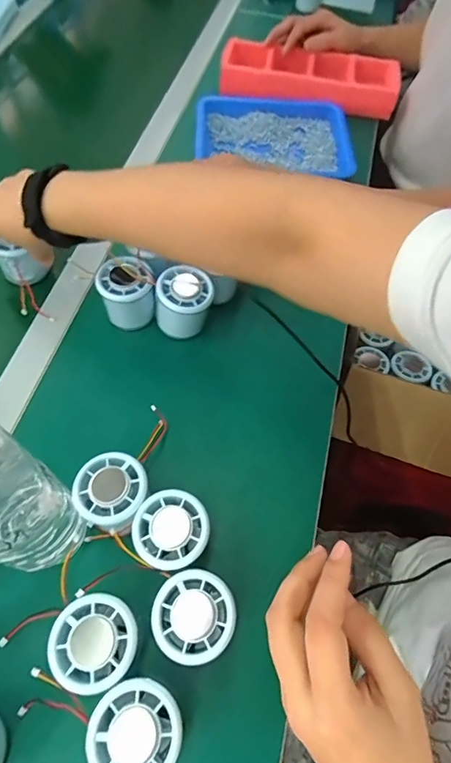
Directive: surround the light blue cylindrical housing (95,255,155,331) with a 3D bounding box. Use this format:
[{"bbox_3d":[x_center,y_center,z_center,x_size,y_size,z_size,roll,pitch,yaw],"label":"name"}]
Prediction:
[{"bbox_3d":[-0.103,-0.094,0.463,0.054,0.053,0.054,1,61,-2],"label":"light blue cylindrical housing"}]

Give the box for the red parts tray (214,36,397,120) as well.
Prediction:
[{"bbox_3d":[0.138,-0.491,0.701,0.279,0.041,0.108,10,61,3],"label":"red parts tray"}]

